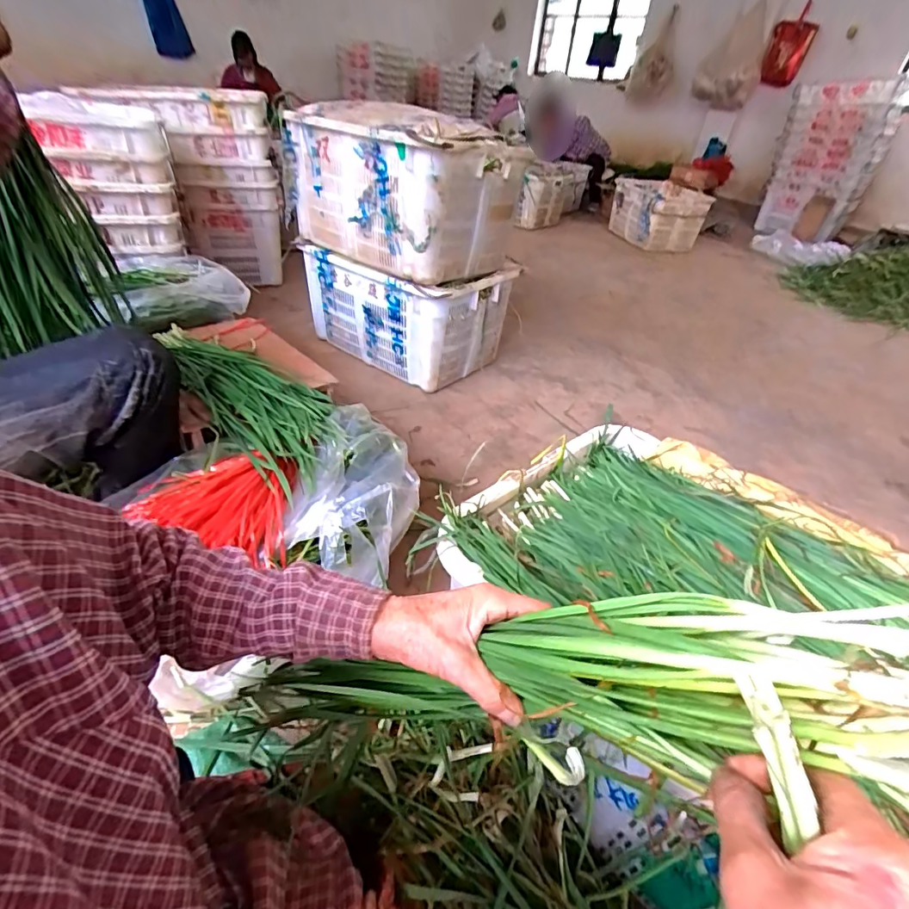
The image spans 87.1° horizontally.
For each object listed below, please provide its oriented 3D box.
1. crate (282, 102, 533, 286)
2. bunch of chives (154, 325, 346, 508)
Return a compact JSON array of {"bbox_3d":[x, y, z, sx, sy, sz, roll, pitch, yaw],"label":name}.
[{"bbox_3d":[-0.149,-0.768,1.394,0.593,0.386,0.454,27,43,23],"label":"crate"},{"bbox_3d":[-0.433,-0.135,1.004,0.567,0.082,0.208,33,46,29],"label":"bunch of chives"}]

